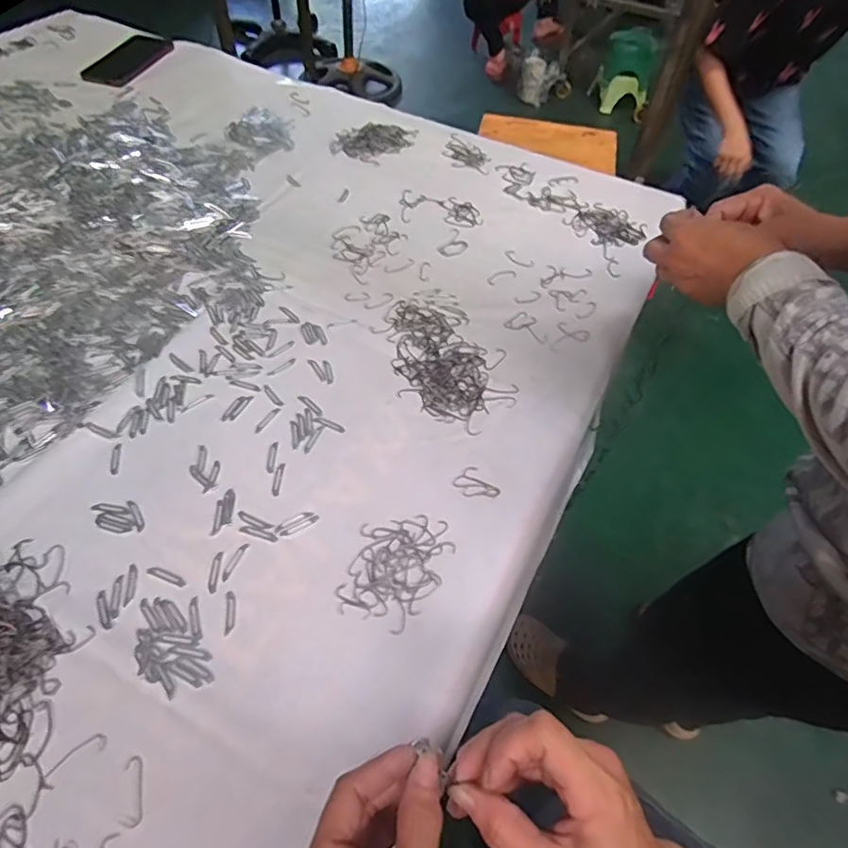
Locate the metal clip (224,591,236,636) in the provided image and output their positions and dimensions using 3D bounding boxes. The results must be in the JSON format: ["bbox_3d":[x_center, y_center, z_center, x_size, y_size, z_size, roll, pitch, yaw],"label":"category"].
[{"bbox_3d":[-0.148,0.144,0.421,0.007,0.004,0.033,-7,54,-8],"label":"metal clip"}]

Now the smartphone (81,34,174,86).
[{"bbox_3d":[-0.515,-0.640,0.965,0.094,0.008,0.183,13,54,7],"label":"smartphone"}]

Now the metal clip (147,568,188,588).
[{"bbox_3d":[-0.204,0.121,0.437,0.034,0.004,0.008,20,55,12],"label":"metal clip"}]

